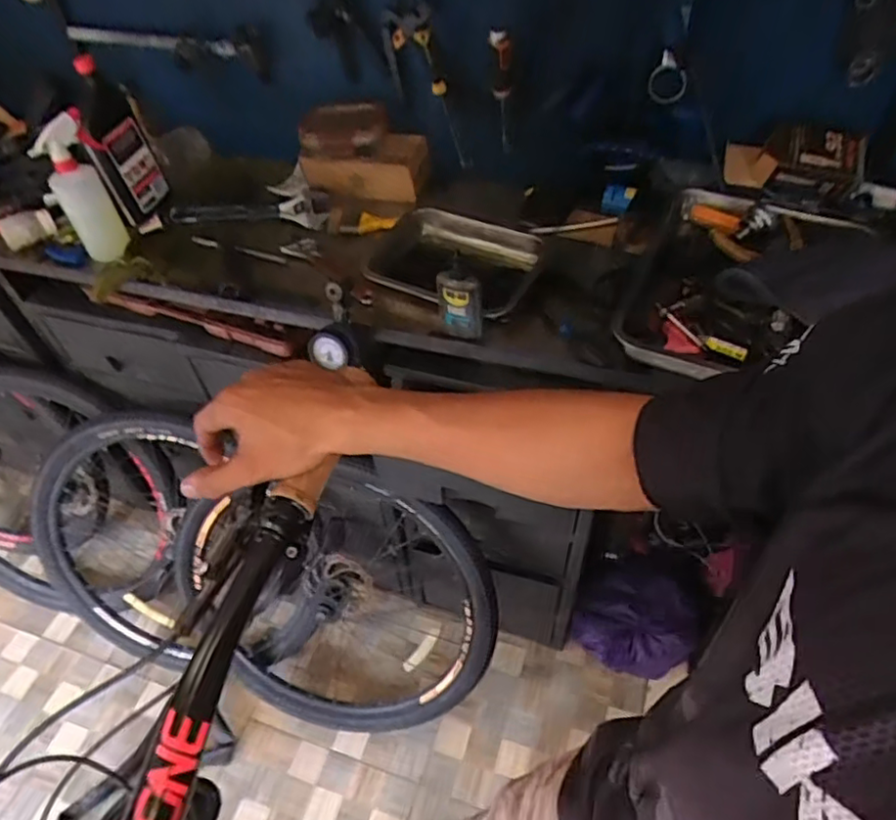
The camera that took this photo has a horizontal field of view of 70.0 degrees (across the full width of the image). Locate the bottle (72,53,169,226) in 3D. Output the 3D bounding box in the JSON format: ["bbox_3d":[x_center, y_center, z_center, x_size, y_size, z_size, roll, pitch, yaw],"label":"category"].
[{"bbox_3d":[-0.549,-0.445,1.074,0.089,0.221,0.100,-23,50,-14],"label":"bottle"}]

